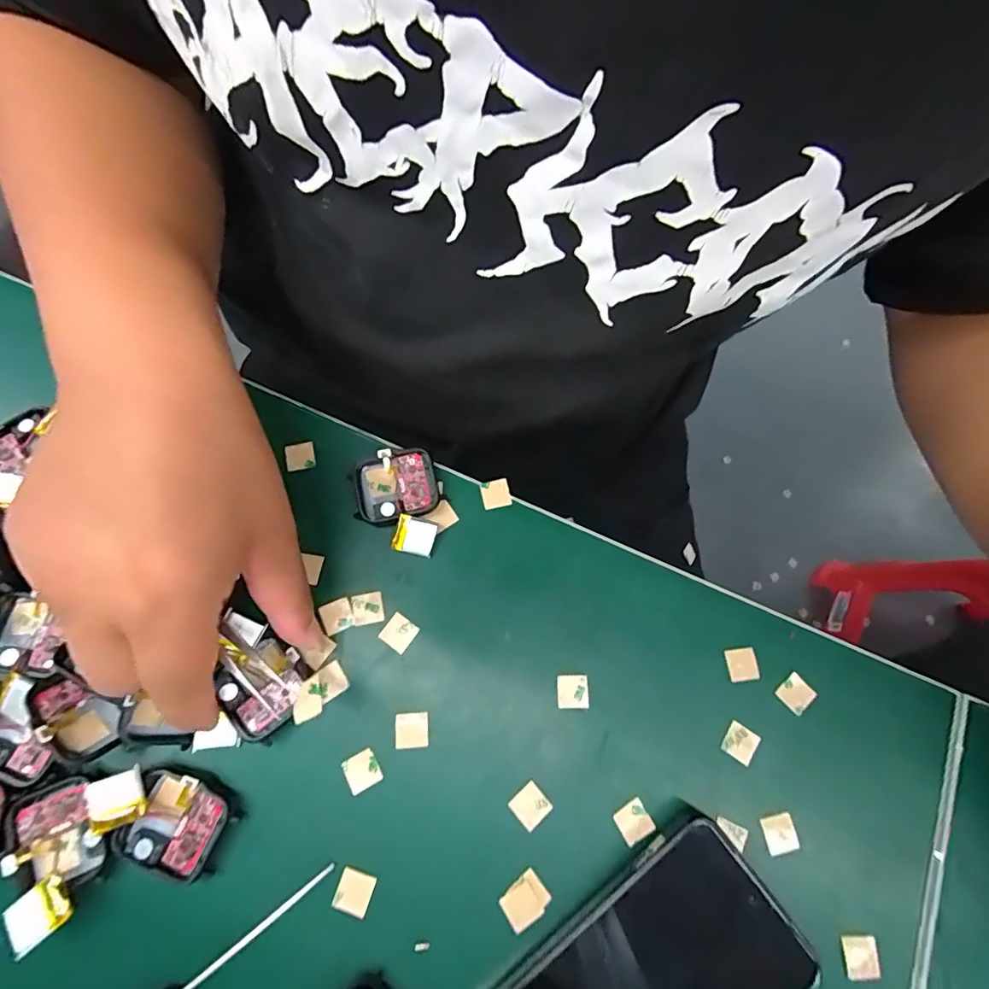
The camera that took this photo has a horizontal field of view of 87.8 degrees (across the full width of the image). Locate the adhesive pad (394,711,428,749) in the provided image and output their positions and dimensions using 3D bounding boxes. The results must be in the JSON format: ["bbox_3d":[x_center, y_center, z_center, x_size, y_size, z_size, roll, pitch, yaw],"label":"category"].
[{"bbox_3d":[-0.040,0.114,0.248,0.016,0.004,0.016,-5,74,-4],"label":"adhesive pad"}]

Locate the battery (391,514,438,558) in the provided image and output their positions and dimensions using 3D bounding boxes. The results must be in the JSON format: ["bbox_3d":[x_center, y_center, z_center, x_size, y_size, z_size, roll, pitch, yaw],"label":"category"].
[{"bbox_3d":[-0.042,0.022,0.269,0.021,0.004,0.019,18,87,-6],"label":"battery"}]

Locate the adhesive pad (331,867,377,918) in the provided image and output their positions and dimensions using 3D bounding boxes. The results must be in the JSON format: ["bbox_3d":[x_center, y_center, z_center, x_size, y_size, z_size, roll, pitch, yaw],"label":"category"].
[{"bbox_3d":[-0.063,0.177,0.228,0.015,0.004,0.016,19,74,3],"label":"adhesive pad"}]

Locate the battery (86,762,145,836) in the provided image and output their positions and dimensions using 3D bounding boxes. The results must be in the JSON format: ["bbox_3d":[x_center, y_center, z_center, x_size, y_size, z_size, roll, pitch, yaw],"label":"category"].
[{"bbox_3d":[-0.163,0.131,0.221,0.020,0.005,0.021,-13,80,-28],"label":"battery"}]

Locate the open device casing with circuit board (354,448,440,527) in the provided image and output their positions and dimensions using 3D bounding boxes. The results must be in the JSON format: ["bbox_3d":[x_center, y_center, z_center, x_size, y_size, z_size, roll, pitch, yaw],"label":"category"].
[{"bbox_3d":[-0.054,-0.004,0.278,0.044,0.010,0.038,-12,75,-5],"label":"open device casing with circuit board"}]

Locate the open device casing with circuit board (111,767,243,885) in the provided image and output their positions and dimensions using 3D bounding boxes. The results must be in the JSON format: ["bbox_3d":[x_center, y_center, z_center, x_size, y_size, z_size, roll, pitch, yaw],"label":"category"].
[{"bbox_3d":[-0.140,0.146,0.230,0.044,0.013,0.038,22,74,4],"label":"open device casing with circuit board"}]

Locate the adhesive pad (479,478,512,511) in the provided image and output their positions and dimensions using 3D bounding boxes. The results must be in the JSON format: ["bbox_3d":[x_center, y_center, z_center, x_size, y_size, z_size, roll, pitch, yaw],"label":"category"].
[{"bbox_3d":[0.001,0.000,0.285,0.016,0.004,0.015,-14,75,-6],"label":"adhesive pad"}]

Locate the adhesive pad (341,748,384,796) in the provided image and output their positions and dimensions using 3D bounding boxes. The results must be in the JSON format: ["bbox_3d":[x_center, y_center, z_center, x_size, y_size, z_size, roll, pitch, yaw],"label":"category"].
[{"bbox_3d":[-0.063,0.131,0.242,0.016,0.004,0.016,-26,77,-9],"label":"adhesive pad"}]

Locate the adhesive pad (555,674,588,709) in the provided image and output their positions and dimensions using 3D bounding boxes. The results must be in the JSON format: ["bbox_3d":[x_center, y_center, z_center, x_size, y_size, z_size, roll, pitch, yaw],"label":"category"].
[{"bbox_3d":[0.039,0.098,0.256,0.016,0.004,0.015,-2,74,-3],"label":"adhesive pad"}]

